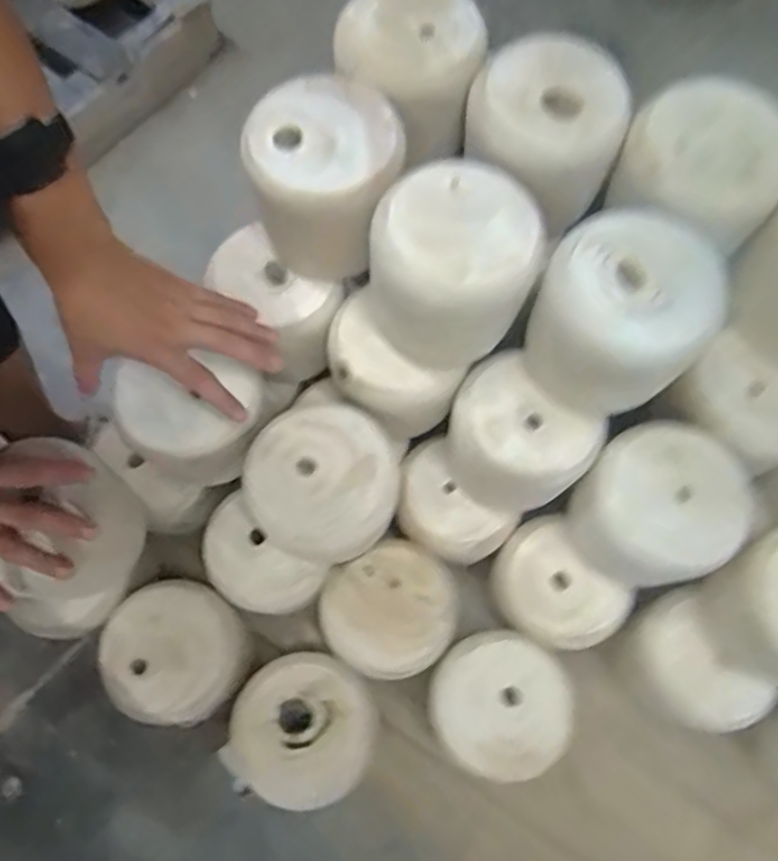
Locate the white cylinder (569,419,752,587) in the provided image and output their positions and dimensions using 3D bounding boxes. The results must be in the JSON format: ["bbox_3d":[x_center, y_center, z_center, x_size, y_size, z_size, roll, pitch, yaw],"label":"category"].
[{"bbox_3d":[0.251,0.076,0.649,0.132,0.126,0.129,0,70,0],"label":"white cylinder"}]

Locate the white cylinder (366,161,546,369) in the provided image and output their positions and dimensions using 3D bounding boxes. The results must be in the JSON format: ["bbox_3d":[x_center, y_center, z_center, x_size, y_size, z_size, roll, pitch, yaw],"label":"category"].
[{"bbox_3d":[0.055,-0.138,0.583,0.135,0.120,0.135,0,70,0],"label":"white cylinder"}]

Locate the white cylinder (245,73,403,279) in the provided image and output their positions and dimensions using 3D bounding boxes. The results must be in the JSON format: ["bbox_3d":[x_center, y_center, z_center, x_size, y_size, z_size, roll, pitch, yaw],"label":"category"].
[{"bbox_3d":[-0.056,-0.226,0.623,0.131,0.135,0.114,12,70,5],"label":"white cylinder"}]

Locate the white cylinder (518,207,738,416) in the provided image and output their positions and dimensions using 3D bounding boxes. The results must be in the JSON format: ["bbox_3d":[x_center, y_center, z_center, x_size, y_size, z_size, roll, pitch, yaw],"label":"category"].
[{"bbox_3d":[0.197,-0.096,0.565,0.129,0.127,0.131,0,70,0],"label":"white cylinder"}]

